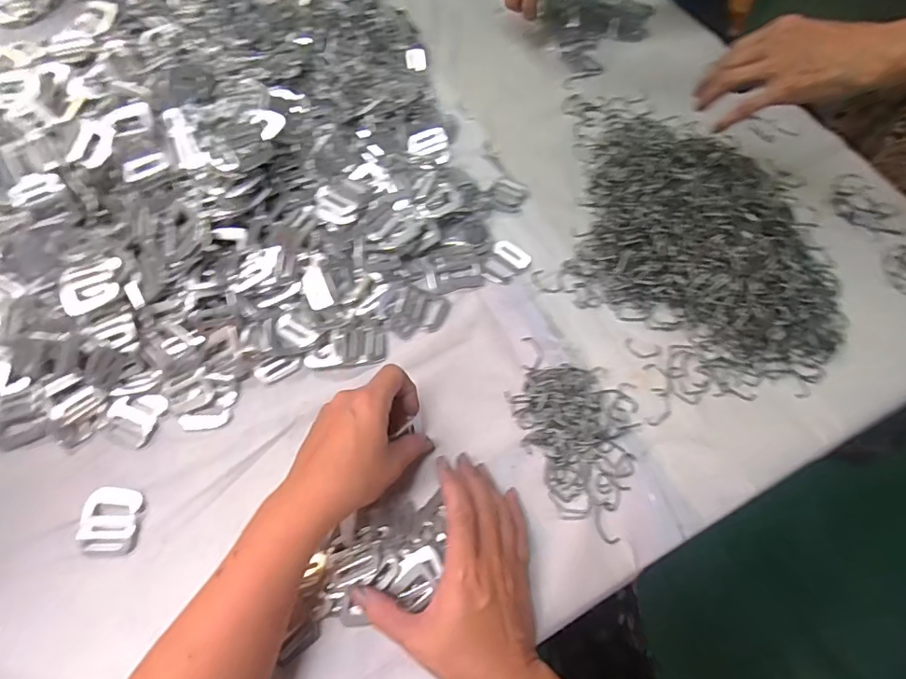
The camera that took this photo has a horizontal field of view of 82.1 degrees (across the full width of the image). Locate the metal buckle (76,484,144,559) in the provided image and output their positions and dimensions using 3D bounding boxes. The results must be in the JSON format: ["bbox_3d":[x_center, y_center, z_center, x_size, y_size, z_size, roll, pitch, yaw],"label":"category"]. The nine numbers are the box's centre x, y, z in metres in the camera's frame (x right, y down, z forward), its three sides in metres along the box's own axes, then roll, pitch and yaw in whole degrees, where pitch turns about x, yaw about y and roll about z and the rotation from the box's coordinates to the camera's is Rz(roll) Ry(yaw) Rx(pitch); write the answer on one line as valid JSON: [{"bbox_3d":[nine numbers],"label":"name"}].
[{"bbox_3d":[-0.256,0.134,0.388,0.042,0.007,0.049,-3,62,-3],"label":"metal buckle"}]

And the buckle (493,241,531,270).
[{"bbox_3d":[0.059,-0.084,0.519,0.039,0.004,0.021,34,82,13],"label":"buckle"}]

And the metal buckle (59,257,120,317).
[{"bbox_3d":[-0.308,-0.046,0.445,0.047,0.009,0.044,-15,63,-10],"label":"metal buckle"}]

